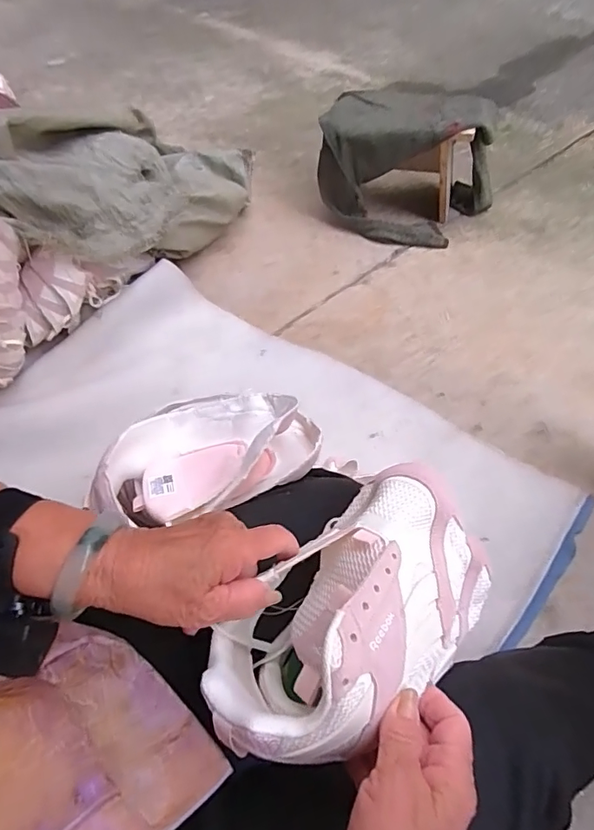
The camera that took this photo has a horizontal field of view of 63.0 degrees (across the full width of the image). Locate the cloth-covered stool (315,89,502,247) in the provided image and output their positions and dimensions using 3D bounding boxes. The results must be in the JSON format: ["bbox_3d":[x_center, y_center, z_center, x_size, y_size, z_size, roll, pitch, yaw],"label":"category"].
[{"bbox_3d":[0.274,-0.620,1.217,0.427,0.251,0.289,15,58,13],"label":"cloth-covered stool"}]

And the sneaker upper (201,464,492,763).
[{"bbox_3d":[0.038,0.133,0.327,0.208,0.107,0.109,-36,61,-19],"label":"sneaker upper"}]

